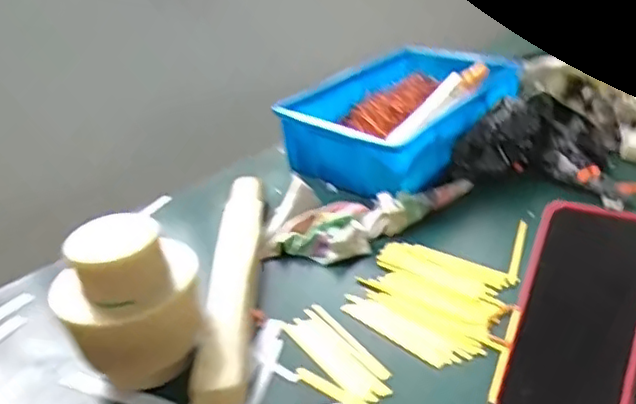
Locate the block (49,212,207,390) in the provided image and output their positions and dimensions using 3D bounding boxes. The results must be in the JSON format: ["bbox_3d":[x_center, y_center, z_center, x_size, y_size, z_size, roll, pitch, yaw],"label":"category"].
[{"bbox_3d":[-0.156,0.083,0.530,0.104,0.120,0.101,-6,31,3],"label":"block"}]

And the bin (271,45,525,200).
[{"bbox_3d":[0.106,-0.118,0.857,0.219,0.102,0.306,21,41,39],"label":"bin"}]

